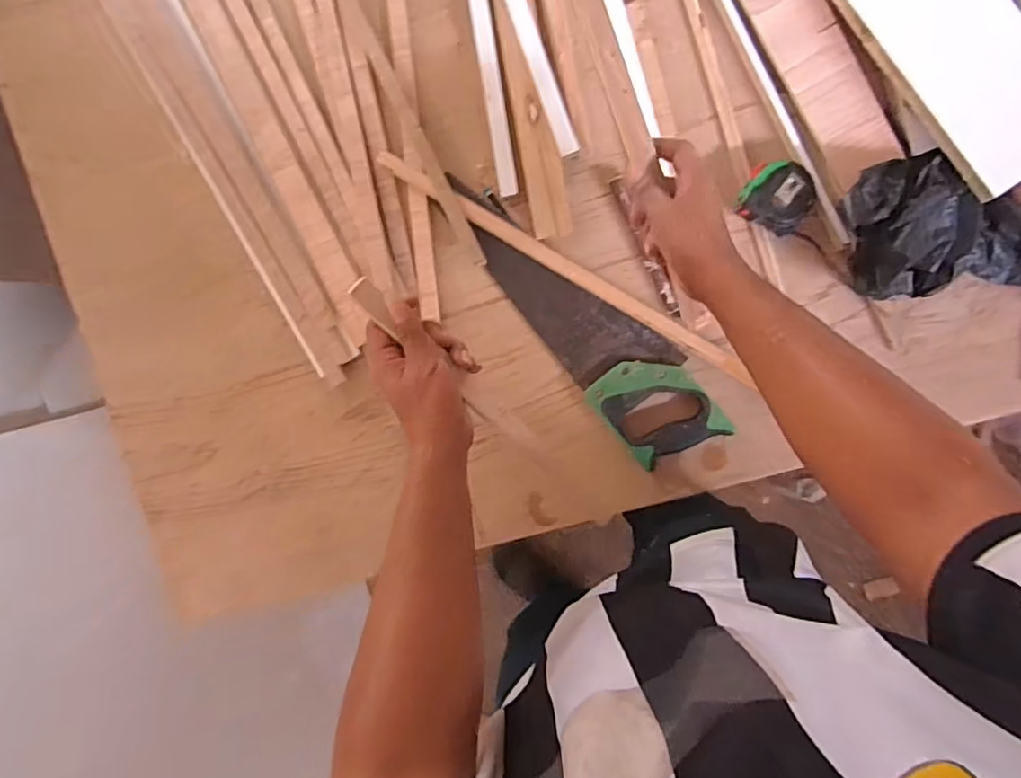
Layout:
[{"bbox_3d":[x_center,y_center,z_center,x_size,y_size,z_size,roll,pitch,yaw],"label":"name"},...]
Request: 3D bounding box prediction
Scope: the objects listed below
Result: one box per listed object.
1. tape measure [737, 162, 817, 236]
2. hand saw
[{"bbox_3d":[0.294,-0.212,0.653,0.073,0.037,0.068,30,98,3],"label":"tape measure"},{"bbox_3d":[0.085,-0.090,0.695,0.114,0.021,0.399,-37,91,9],"label":"hand saw"}]

